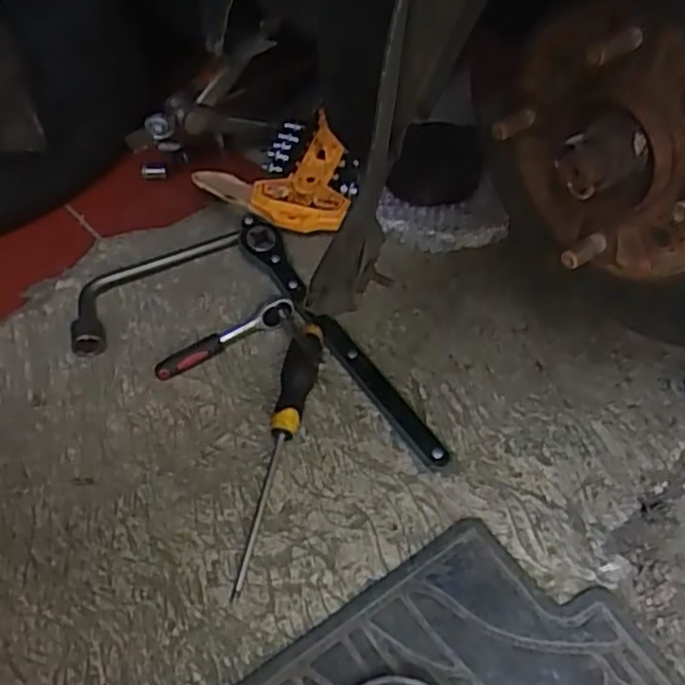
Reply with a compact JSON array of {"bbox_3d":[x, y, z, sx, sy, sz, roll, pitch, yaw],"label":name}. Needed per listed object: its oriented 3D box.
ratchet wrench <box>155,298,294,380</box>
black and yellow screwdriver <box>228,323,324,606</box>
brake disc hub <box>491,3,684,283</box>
[{"bbox_3d":[-0.112,-0.004,0.682,0.139,0.028,0.020,-24,54,-15],"label":"ratchet wrench"},{"bbox_3d":[-0.049,0.085,0.603,0.033,0.042,0.241,6,53,8],"label":"black and yellow screwdriver"},{"bbox_3d":[0.130,-0.096,0.356,0.038,0.144,0.129,-30,51,-20],"label":"brake disc hub"}]

